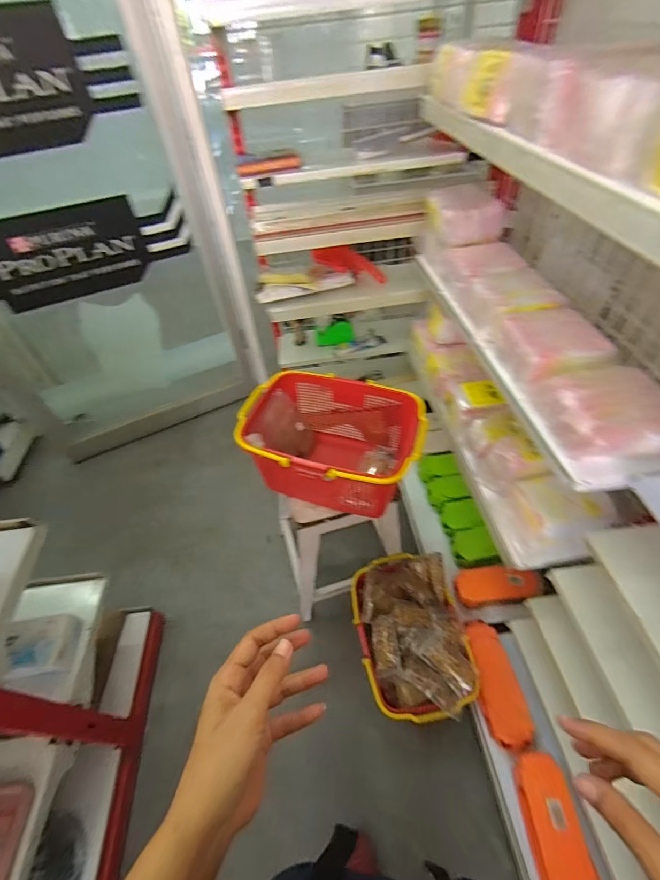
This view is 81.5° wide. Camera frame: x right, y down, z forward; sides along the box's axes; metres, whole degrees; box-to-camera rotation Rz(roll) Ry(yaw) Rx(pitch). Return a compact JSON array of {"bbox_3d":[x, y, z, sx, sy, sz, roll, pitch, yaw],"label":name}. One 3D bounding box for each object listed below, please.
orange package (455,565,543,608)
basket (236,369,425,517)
[{"bbox_3d":[0.526,0.456,1.211,0.240,0.054,0.123,-16,44,27],"label":"orange package"},{"bbox_3d":[0.012,0.009,0.981,0.416,0.262,0.337,5,50,10],"label":"basket"}]

